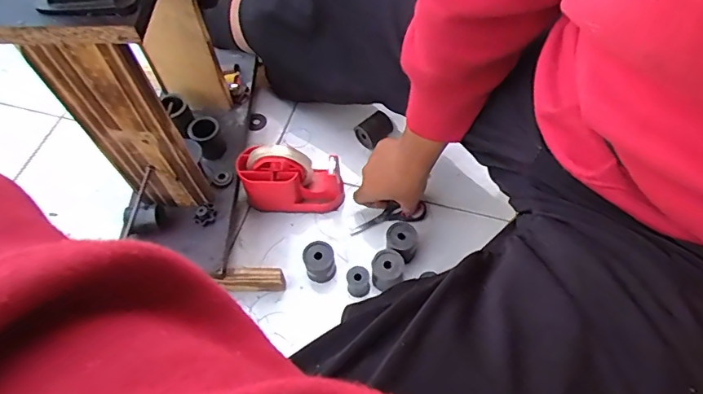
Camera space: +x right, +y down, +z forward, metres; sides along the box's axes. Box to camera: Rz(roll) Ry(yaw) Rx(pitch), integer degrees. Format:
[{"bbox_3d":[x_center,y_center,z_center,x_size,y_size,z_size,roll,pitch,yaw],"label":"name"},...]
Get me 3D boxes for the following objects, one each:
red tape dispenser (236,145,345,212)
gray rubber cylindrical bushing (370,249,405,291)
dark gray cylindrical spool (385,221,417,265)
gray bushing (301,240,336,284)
[{"bbox_3d":[-0.089,-0.027,0.733,0.148,0.109,0.065,1,60,3],"label":"red tape dispenser"},{"bbox_3d":[0.049,0.104,0.684,0.046,0.041,0.050,-1,60,2],"label":"gray rubber cylindrical bushing"},{"bbox_3d":[0.070,0.066,0.703,0.045,0.054,0.047,-1,60,2],"label":"dark gray cylindrical spool"},{"bbox_3d":[-0.045,0.094,0.691,0.043,0.058,0.046,-1,60,2],"label":"gray bushing"}]

